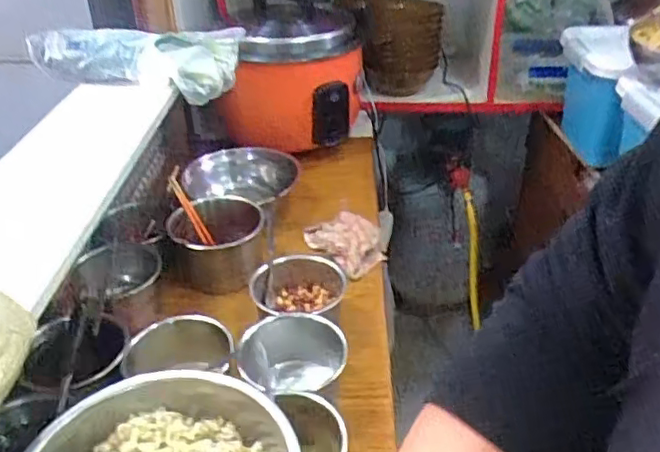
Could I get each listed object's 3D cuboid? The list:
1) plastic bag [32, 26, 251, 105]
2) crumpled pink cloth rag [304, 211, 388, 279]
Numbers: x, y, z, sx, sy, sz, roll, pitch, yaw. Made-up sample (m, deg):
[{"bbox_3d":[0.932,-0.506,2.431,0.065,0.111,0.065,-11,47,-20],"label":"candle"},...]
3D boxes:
[{"bbox_3d":[-0.352,-0.296,1.069,0.365,0.101,0.101,8,34,14],"label":"plastic bag"},{"bbox_3d":[0.034,0.018,1.052,0.109,0.052,0.154,-21,38,-28],"label":"crumpled pink cloth rag"}]

